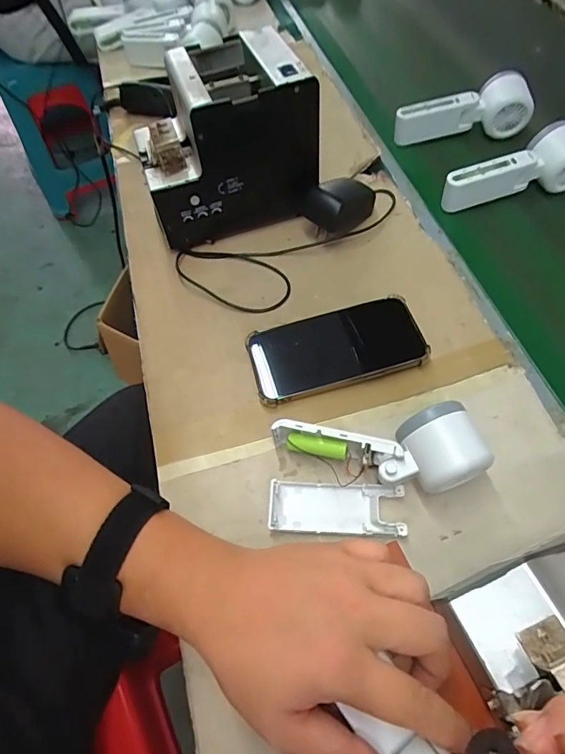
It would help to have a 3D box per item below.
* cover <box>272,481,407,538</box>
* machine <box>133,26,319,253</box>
[{"bbox_3d":[0.042,0.104,0.349,0.102,0.015,0.039,3,60,1],"label":"cover"},{"bbox_3d":[-0.065,-0.253,0.478,0.178,0.137,0.149,-19,61,-6],"label":"machine"}]

